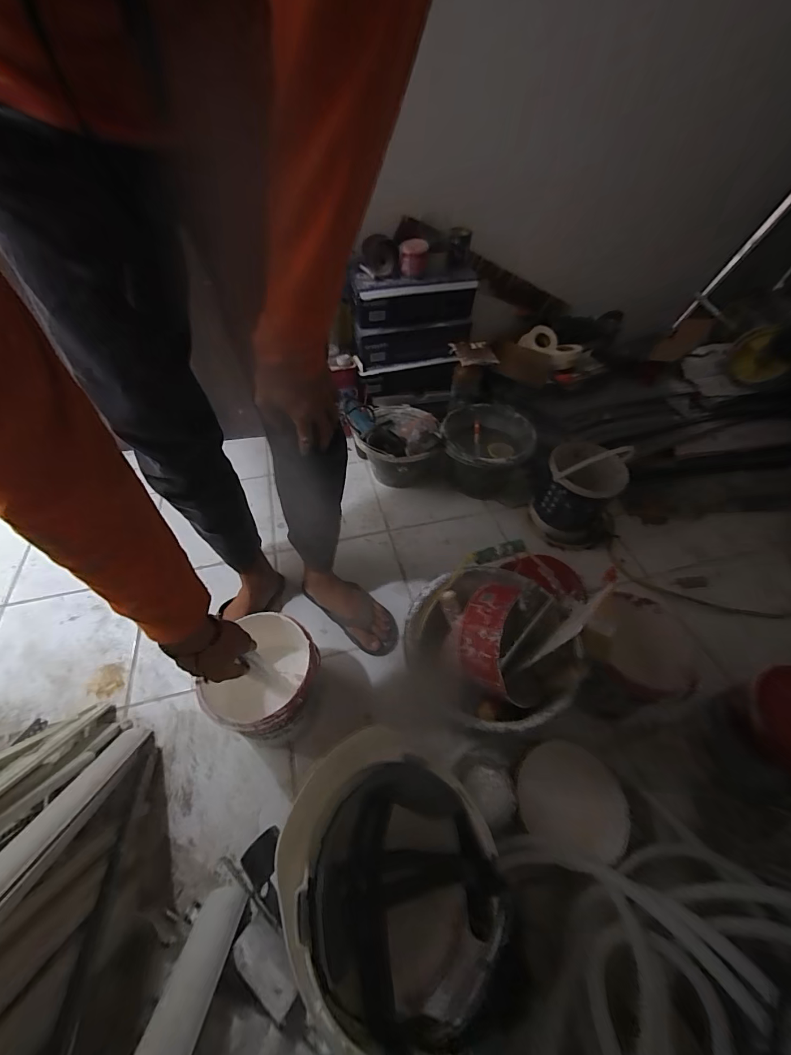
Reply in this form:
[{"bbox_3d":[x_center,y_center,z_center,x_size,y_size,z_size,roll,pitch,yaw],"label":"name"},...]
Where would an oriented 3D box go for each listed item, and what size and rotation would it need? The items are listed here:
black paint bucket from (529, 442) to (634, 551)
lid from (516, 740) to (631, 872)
[{"bbox_3d":[0.480,-0.086,1.005,0.223,0.227,0.205,0,51,0],"label":"black paint bucket"},{"bbox_3d":[0.291,0.440,0.610,0.173,0.032,0.161,4,44,-4],"label":"lid"}]

